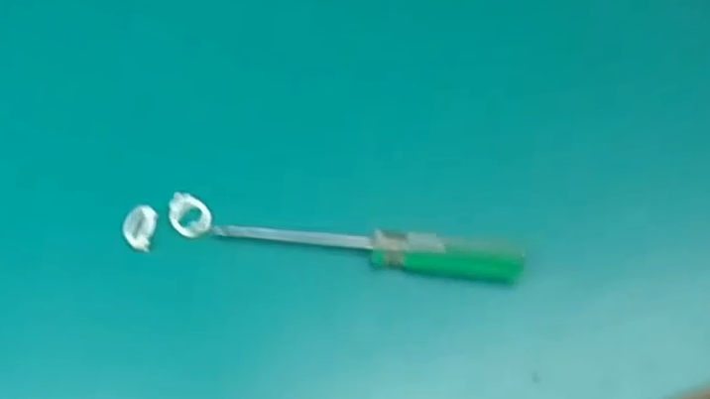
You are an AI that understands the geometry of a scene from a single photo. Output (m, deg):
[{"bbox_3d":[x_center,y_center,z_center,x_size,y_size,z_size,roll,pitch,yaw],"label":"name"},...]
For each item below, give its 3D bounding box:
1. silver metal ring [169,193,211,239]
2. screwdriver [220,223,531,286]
[{"bbox_3d":[-0.065,0.006,0.285,0.014,0.004,0.021,-39,68,-18],"label":"silver metal ring"},{"bbox_3d":[0.006,0.019,0.273,0.113,0.012,0.013,5,62,4],"label":"screwdriver"}]

